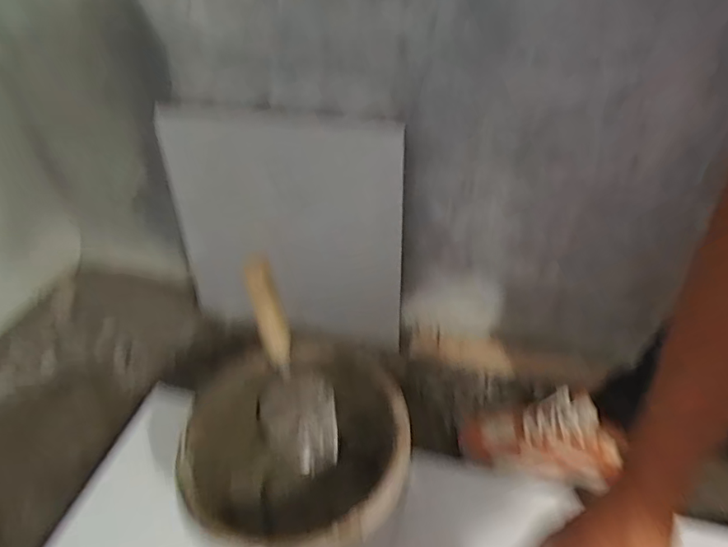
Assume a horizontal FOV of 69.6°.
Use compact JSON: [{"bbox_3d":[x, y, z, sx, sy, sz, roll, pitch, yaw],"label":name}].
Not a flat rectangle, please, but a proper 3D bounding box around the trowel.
[{"bbox_3d":[-0.094,0.113,0.625,0.087,0.267,0.059,-24,22,-22],"label":"trowel"}]

